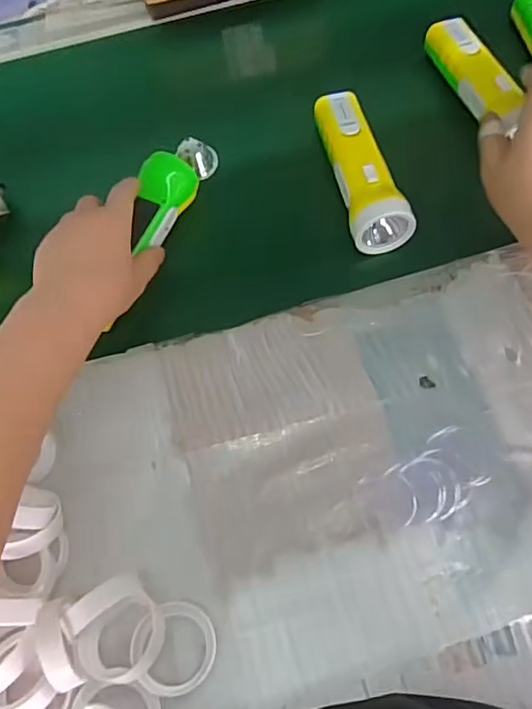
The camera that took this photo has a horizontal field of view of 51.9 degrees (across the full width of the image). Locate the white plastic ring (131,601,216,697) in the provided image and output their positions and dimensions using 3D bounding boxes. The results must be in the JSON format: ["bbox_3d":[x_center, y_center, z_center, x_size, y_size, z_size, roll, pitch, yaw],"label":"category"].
[{"bbox_3d":[-0.061,0.193,0.360,0.054,0.009,0.054,6,63,-13],"label":"white plastic ring"}]

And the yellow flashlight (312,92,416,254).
[{"bbox_3d":[0.082,-0.164,0.492,0.048,0.041,0.157,-16,67,-4],"label":"yellow flashlight"}]

